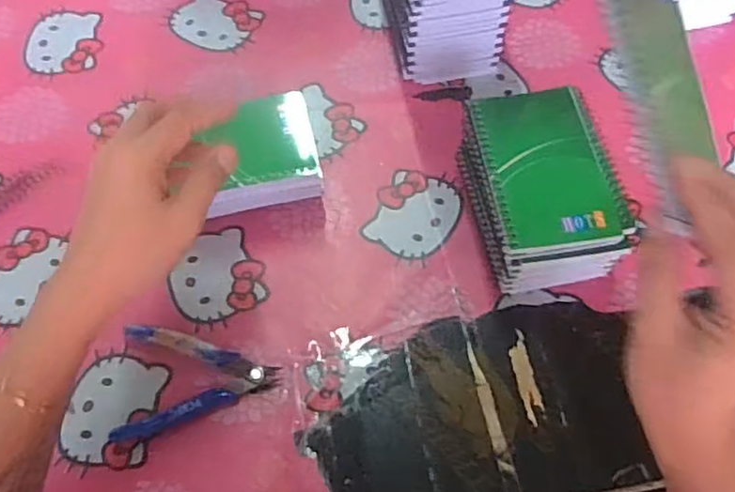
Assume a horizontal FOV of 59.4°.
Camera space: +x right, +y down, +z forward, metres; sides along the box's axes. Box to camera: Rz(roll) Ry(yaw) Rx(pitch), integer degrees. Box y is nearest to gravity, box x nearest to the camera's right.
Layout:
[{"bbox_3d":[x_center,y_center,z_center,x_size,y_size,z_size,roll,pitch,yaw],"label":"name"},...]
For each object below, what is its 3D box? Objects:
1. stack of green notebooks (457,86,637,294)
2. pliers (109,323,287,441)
[{"bbox_3d":[0.126,-0.036,0.492,0.093,0.088,0.151,-9,64,-4],"label":"stack of green notebooks"},{"bbox_3d":[-0.122,0.099,0.466,0.110,0.020,0.077,0,63,0],"label":"pliers"}]

